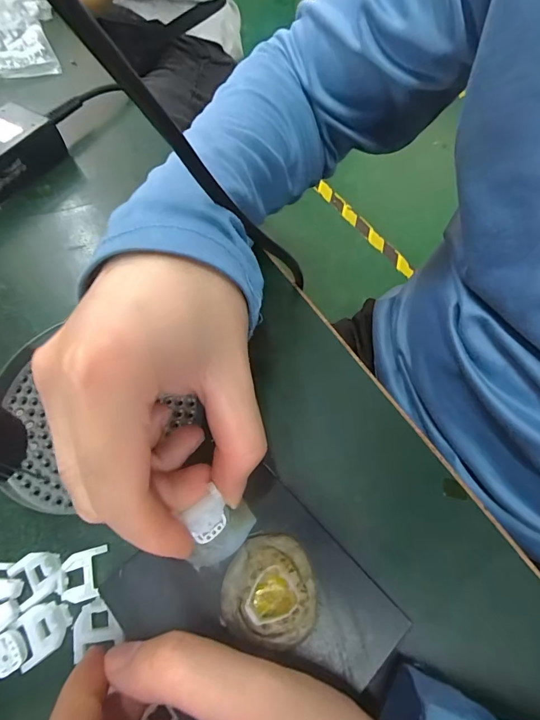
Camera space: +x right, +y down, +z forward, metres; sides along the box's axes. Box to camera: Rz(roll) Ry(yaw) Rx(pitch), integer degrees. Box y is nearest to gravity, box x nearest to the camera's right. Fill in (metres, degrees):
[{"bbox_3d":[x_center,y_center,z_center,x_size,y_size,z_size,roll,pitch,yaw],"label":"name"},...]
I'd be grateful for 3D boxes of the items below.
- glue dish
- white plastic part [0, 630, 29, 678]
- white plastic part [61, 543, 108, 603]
[{"bbox_3d":[-0.001,0.098,0.168,0.040,0.014,0.041,-1,64,2],"label":"glue dish"},{"bbox_3d":[-0.117,0.130,0.174,0.014,0.006,0.016,-30,67,-12],"label":"white plastic part"},{"bbox_3d":[-0.090,0.103,0.190,0.019,0.004,0.023,-6,64,-1],"label":"white plastic part"}]

